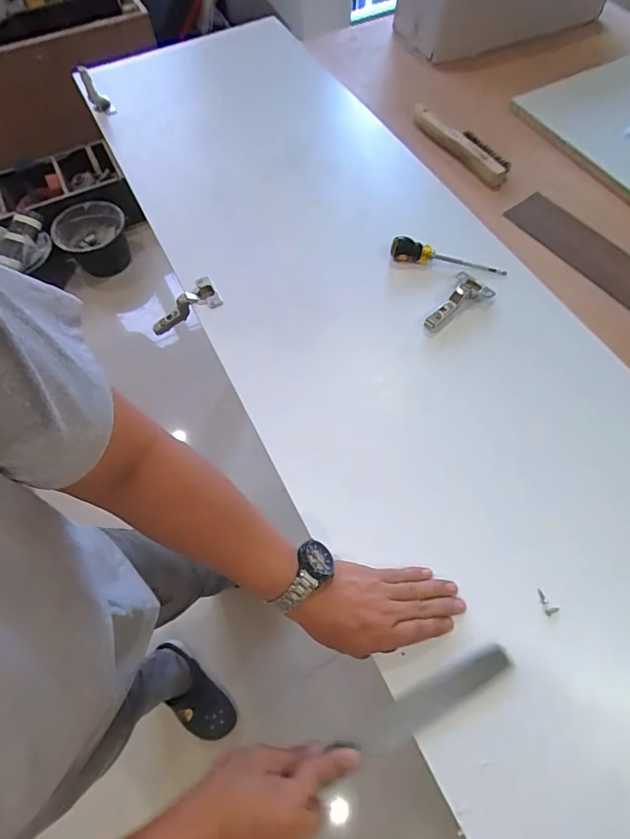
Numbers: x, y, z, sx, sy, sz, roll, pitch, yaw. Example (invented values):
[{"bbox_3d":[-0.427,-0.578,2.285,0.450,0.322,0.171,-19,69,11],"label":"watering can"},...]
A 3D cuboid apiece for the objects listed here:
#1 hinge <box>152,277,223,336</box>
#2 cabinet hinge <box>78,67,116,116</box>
[{"bbox_3d":[-0.199,-0.168,0.644,0.113,0.035,0.049,-34,66,8],"label":"hinge"},{"bbox_3d":[-0.434,-0.653,0.854,0.040,0.064,0.063,-23,65,-9],"label":"cabinet hinge"}]

